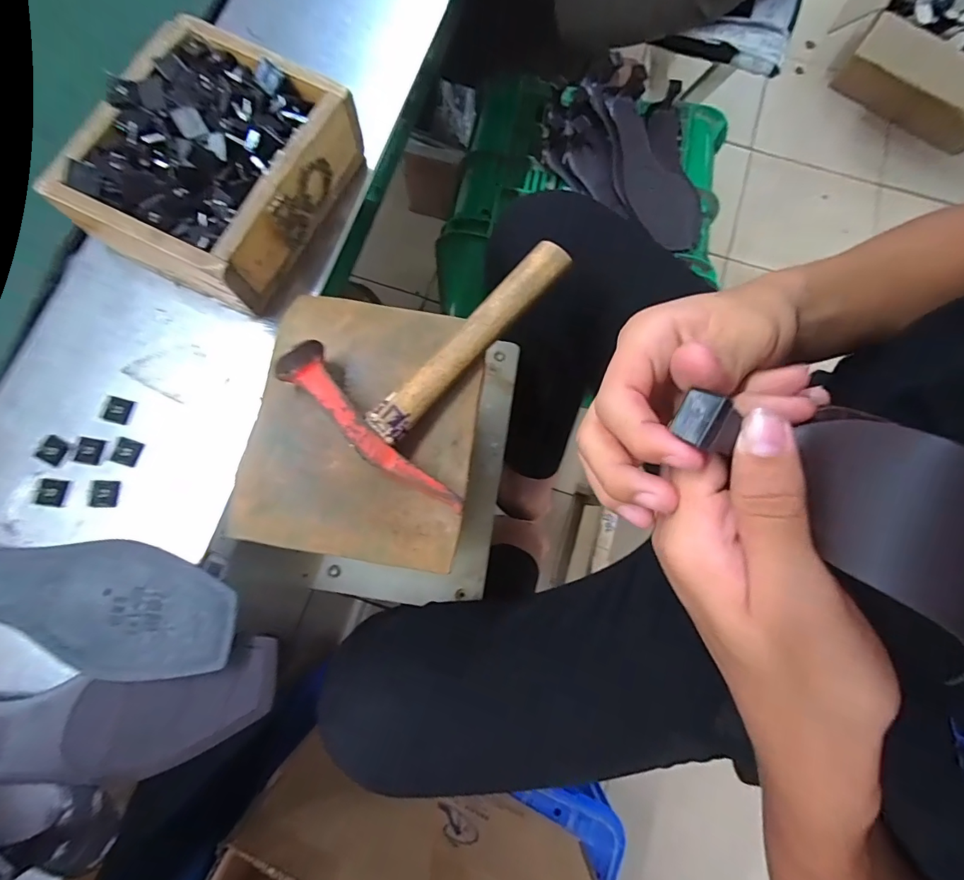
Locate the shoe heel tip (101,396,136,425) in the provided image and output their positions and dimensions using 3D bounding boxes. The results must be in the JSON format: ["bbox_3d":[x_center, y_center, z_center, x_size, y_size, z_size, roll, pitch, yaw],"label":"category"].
[{"bbox_3d":[-0.274,-0.023,0.340,0.019,0.004,0.019,12,77,1],"label":"shoe heel tip"}]

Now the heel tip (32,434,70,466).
[{"bbox_3d":[-0.314,0.007,0.330,0.017,0.005,0.018,24,78,4],"label":"heel tip"}]

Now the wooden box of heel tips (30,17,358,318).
[{"bbox_3d":[-0.207,-0.208,0.357,0.152,0.075,0.185,27,78,5],"label":"wooden box of heel tips"}]

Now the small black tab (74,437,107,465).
[{"bbox_3d":[-0.290,0.008,0.333,0.020,0.004,0.019,8,77,0],"label":"small black tab"}]

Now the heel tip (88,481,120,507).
[{"bbox_3d":[-0.271,0.038,0.323,0.018,0.004,0.019,3,77,-1],"label":"heel tip"}]

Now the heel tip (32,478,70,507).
[{"bbox_3d":[-0.310,0.037,0.324,0.020,0.004,0.019,5,77,0],"label":"heel tip"}]

